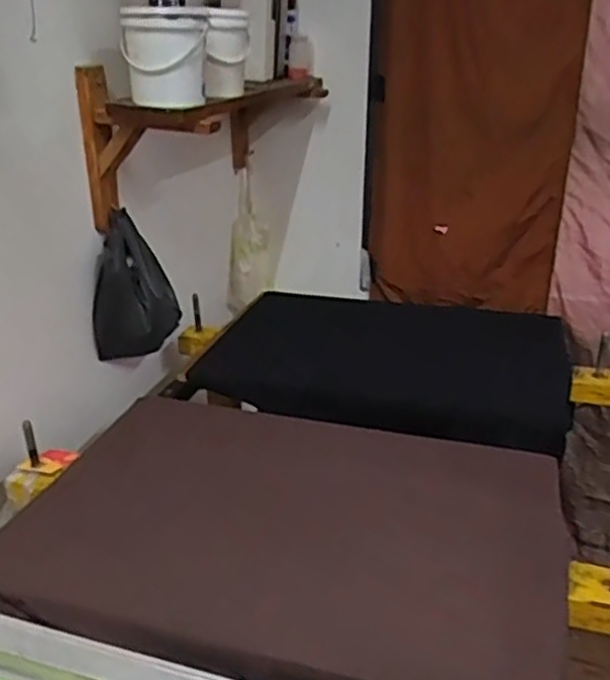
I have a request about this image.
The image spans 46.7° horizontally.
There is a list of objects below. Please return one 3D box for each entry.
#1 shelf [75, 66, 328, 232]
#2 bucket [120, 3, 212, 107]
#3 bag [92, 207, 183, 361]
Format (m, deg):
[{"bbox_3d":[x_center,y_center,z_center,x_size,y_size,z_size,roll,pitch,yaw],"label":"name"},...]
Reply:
[{"bbox_3d":[-0.150,-0.375,1.311,0.217,0.222,0.602,12,26,18],"label":"shelf"},{"bbox_3d":[-0.191,-0.393,0.981,0.117,0.126,0.117,-2,25,-11],"label":"bucket"},{"bbox_3d":[-0.287,-0.083,1.208,0.150,0.226,0.062,-7,27,-21],"label":"bag"}]

